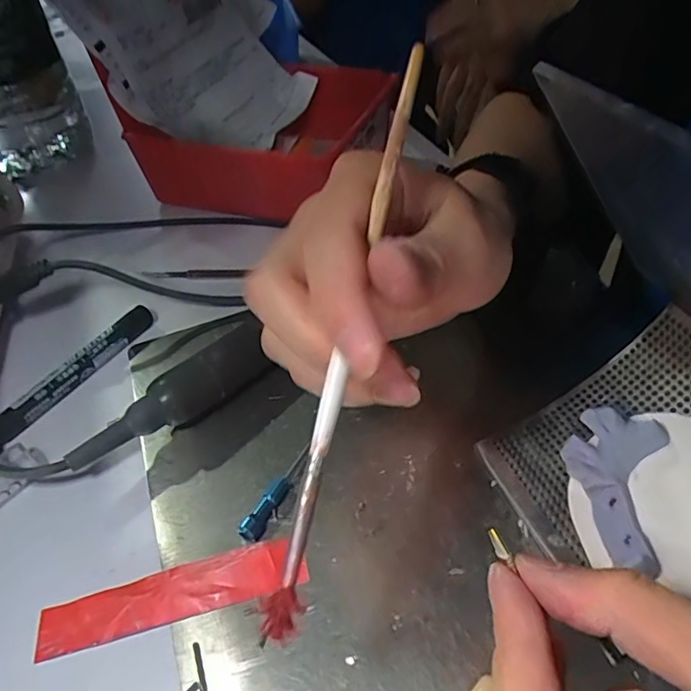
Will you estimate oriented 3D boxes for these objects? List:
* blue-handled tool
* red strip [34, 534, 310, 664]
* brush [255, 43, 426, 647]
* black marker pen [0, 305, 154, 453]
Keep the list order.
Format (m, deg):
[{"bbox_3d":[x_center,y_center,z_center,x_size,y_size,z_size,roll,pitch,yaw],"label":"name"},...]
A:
[{"bbox_3d":[-0.030,0.066,0.255,0.008,0.010,0.054,20,50,23],"label":"blue-handled tool"},{"bbox_3d":[-0.071,0.102,0.227,0.107,0.004,0.022,-17,52,-6],"label":"red strip"},{"bbox_3d":[0.003,-0.009,0.165,0.009,0.005,0.184,11,79,16],"label":"brush"},{"bbox_3d":[-0.162,0.026,0.305,0.016,0.014,0.145,22,50,24],"label":"black marker pen"}]

